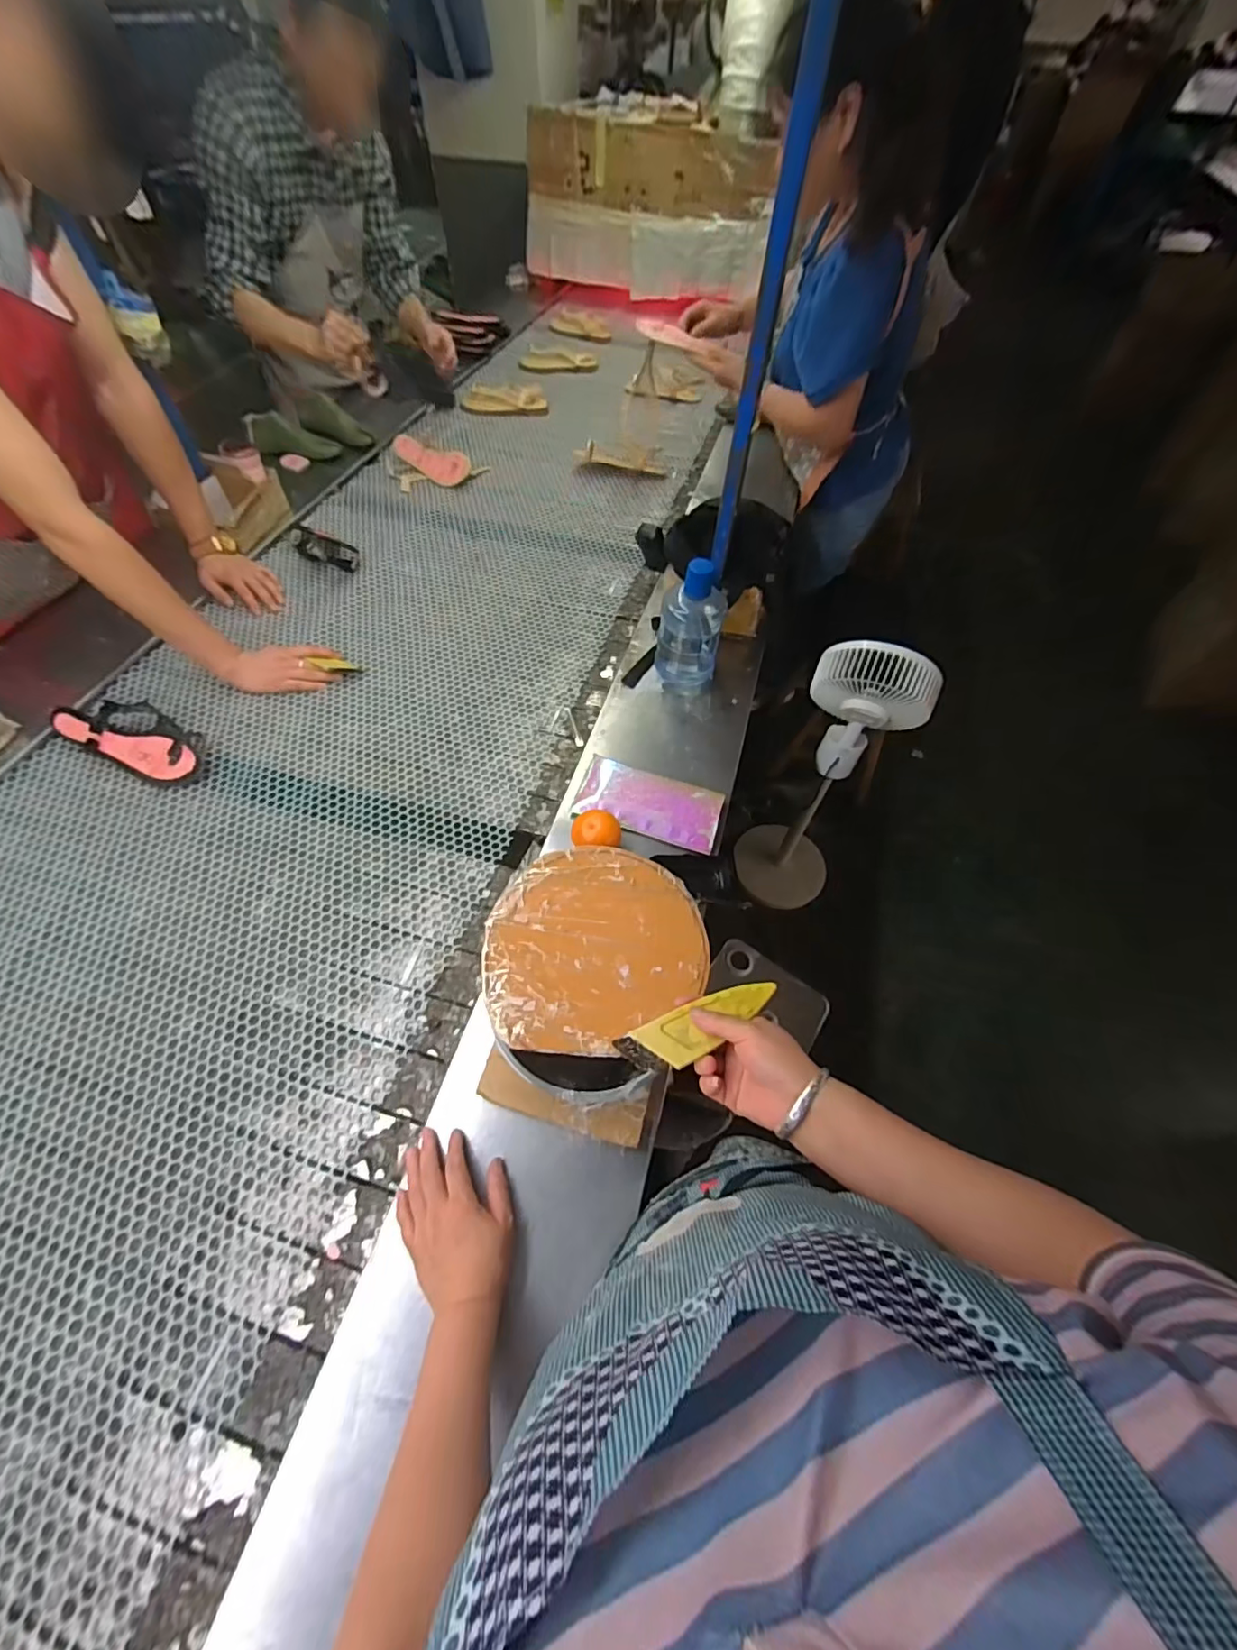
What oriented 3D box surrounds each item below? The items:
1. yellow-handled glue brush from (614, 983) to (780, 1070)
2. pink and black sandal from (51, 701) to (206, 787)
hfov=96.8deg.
[{"bbox_3d":[0.074,0.178,0.489,0.146,0.010,0.046,-23,60,-11],"label":"yellow-handled glue brush"},{"bbox_3d":[-0.744,-0.136,0.850,0.218,0.051,0.107,25,60,14],"label":"pink and black sandal"}]

